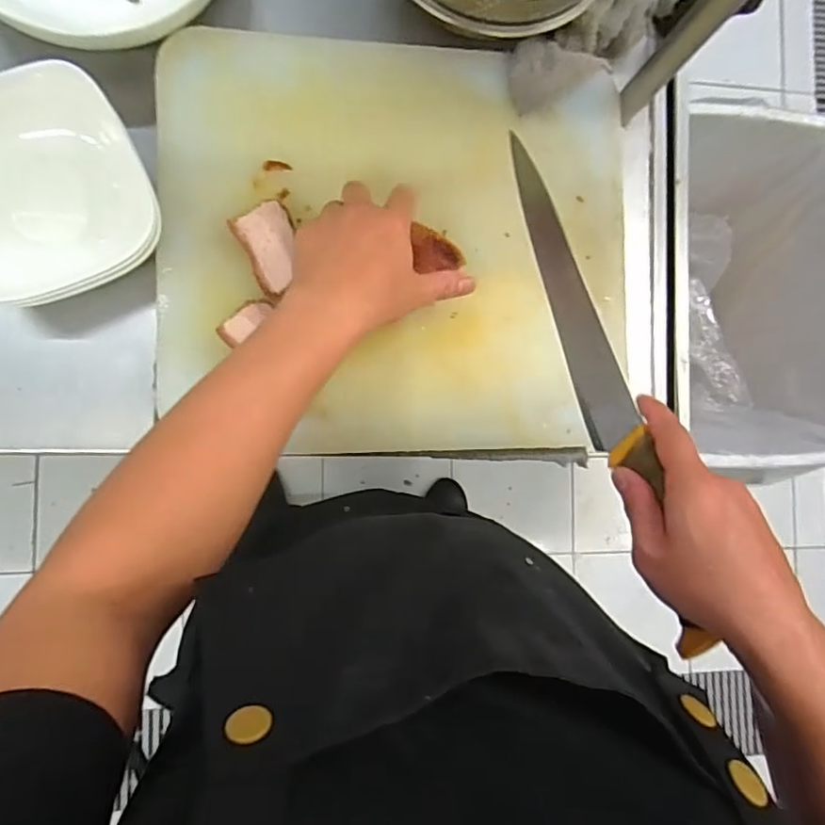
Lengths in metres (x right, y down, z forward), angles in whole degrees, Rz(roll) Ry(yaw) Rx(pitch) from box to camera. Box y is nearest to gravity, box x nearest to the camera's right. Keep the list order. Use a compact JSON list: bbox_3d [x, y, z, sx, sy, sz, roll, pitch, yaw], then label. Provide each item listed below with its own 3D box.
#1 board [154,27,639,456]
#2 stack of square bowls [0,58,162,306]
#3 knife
[{"bbox_3d":[-0.007,-0.136,0.488,0.387,0.028,0.334,-1,88,-10],"label":"board"},{"bbox_3d":[-0.273,-0.160,0.427,0.144,0.062,0.130,-25,92,-10],"label":"stack of square bowls"},{"bbox_3d":[0.126,-0.025,0.401,0.014,0.053,0.358,-13,76,-10],"label":"knife"}]

